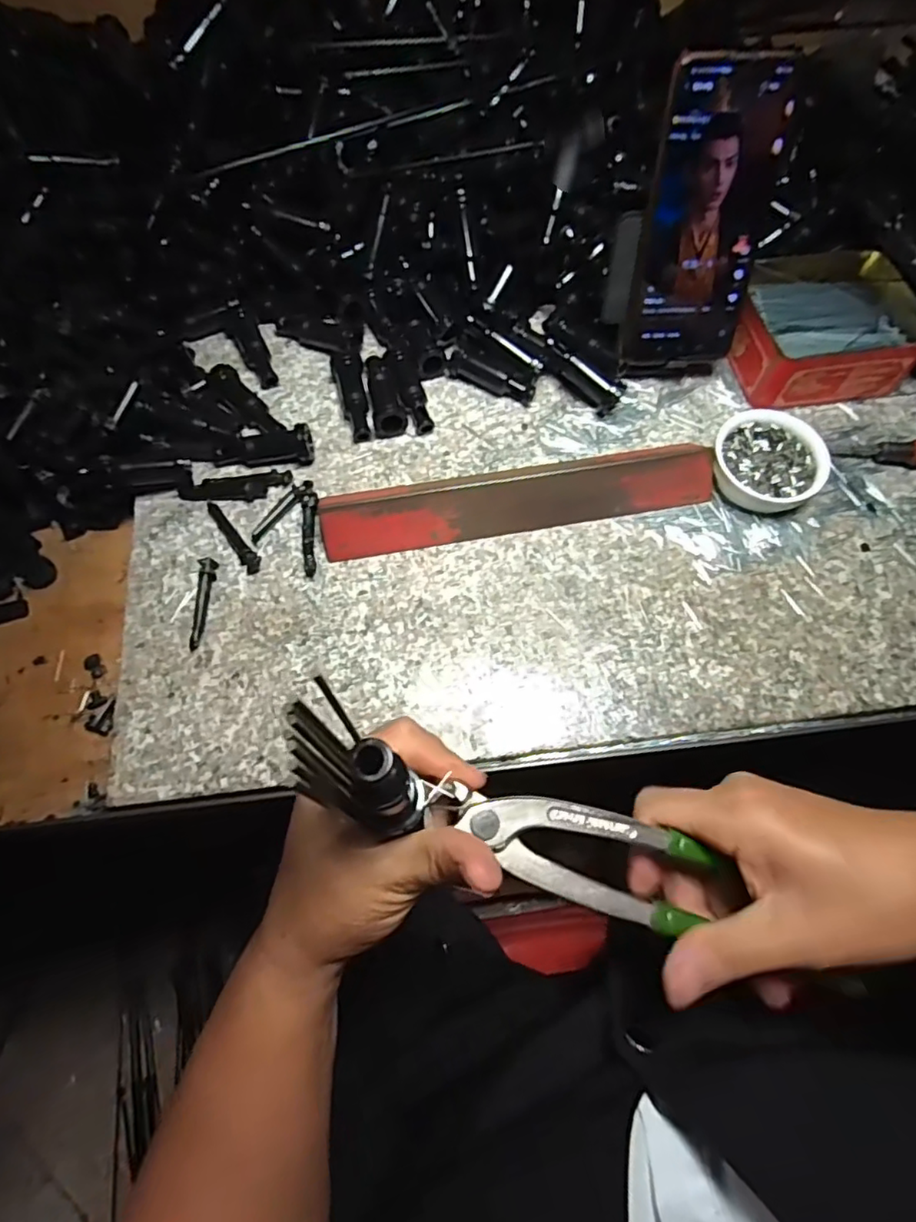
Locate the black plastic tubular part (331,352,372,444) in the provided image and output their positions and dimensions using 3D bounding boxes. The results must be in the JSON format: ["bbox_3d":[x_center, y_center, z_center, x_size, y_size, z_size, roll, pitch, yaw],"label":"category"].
[{"bbox_3d":[-0.074,-0.154,0.434,0.020,0.013,0.071,-11,67,-6],"label":"black plastic tubular part"}]

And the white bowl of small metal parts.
[{"bbox_3d":[0.207,-0.099,0.412,0.071,0.029,0.066,1,66,-1],"label":"white bowl of small metal parts"}]

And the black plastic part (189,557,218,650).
[{"bbox_3d":[-0.155,-0.006,0.371,0.009,0.009,0.058,2,66,-1],"label":"black plastic part"}]

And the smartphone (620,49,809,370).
[{"bbox_3d":[0.157,-0.243,0.387,0.080,0.165,0.008,-2,41,-3],"label":"smartphone"}]

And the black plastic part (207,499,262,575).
[{"bbox_3d":[-0.145,-0.049,0.392,0.011,0.005,0.061,-34,72,-15],"label":"black plastic part"}]

